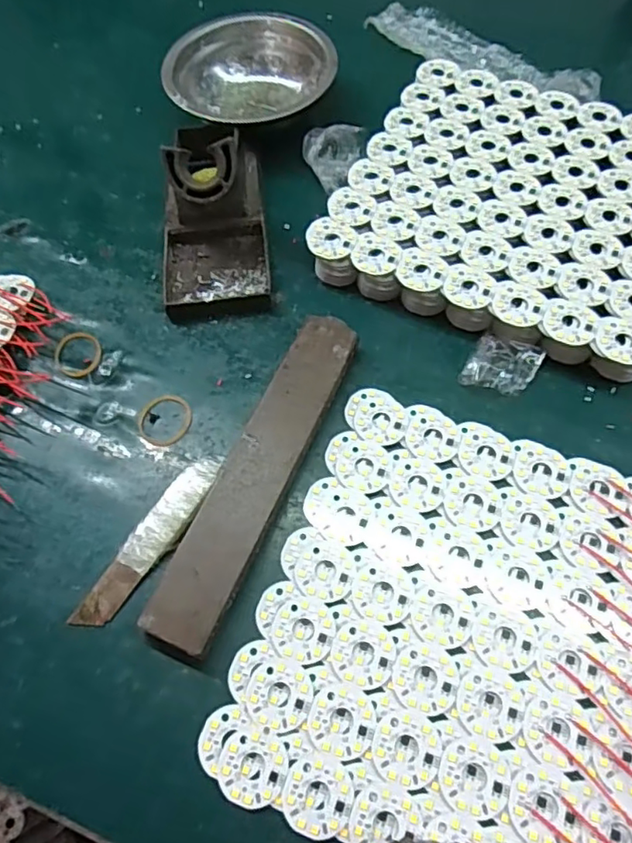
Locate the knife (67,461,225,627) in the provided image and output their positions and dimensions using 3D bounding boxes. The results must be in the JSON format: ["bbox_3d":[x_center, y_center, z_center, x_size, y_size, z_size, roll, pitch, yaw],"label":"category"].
[{"bbox_3d":[-0.087,0.063,0.312,0.021,0.012,0.103,32,66,16],"label":"knife"}]

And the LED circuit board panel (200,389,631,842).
[{"bbox_3d":[0.087,0.102,0.288,0.221,0.008,0.211,20,63,11],"label":"LED circuit board panel"}]

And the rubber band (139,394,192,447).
[{"bbox_3d":[-0.089,-0.001,0.351,0.032,0.004,0.033,17,63,10],"label":"rubber band"}]

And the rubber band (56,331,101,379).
[{"bbox_3d":[-0.151,-0.044,0.375,0.027,0.004,0.038,-22,63,-11],"label":"rubber band"}]

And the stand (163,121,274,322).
[{"bbox_3d":[-0.070,-0.148,0.392,0.069,0.069,0.145,-5,61,-2],"label":"stand"}]

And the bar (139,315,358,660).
[{"bbox_3d":[-0.030,0.025,0.325,0.037,0.017,0.198,21,64,11],"label":"bar"}]

